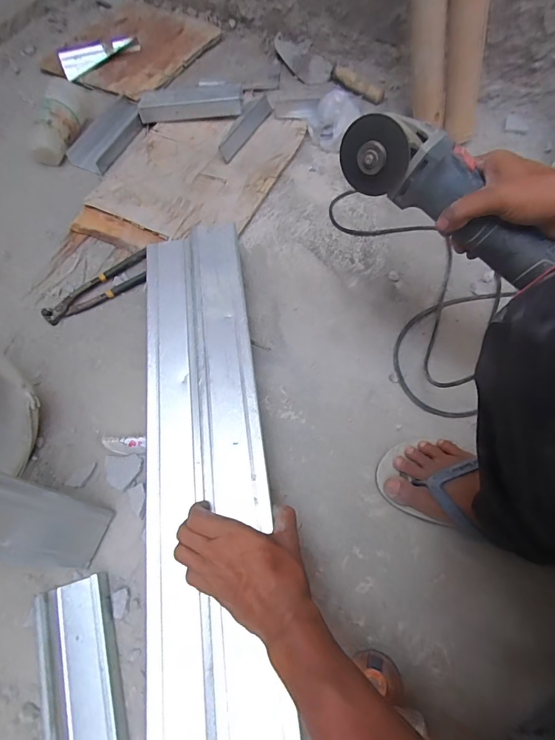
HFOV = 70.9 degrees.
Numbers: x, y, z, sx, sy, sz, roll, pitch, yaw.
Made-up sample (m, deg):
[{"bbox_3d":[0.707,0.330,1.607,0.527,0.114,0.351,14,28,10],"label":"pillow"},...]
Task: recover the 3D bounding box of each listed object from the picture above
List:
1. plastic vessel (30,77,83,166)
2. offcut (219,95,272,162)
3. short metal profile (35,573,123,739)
[{"bbox_3d":[-0.448,-0.515,0.807,0.083,0.079,0.187,7,67,4],"label":"plastic vessel"},{"bbox_3d":[-0.064,-0.506,0.814,0.035,0.015,0.185,28,70,12],"label":"offcut"},{"bbox_3d":[-0.226,0.359,0.444,0.084,0.022,0.210,-16,67,-6],"label":"short metal profile"}]

